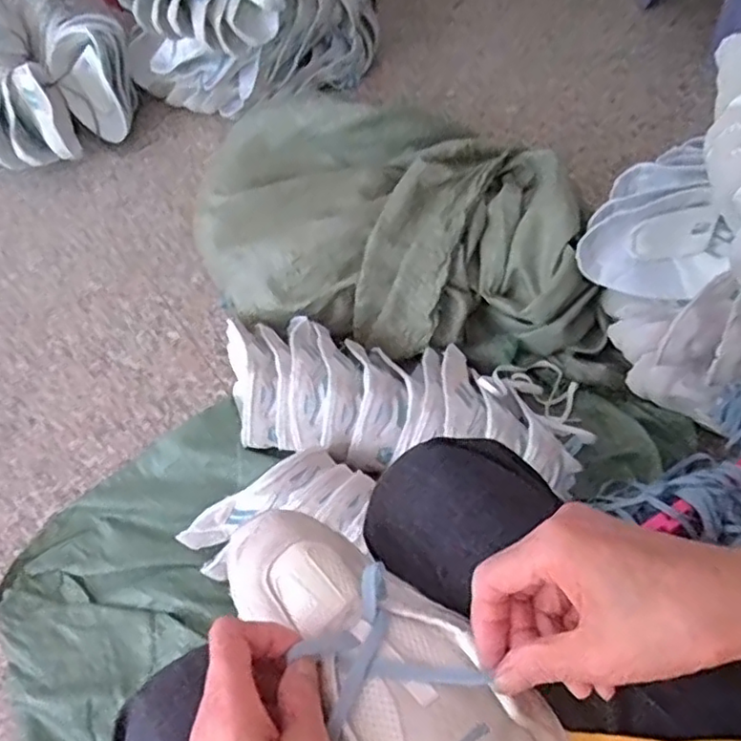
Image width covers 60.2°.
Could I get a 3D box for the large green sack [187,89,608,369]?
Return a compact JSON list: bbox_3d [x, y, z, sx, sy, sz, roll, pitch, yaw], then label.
[{"bbox_3d":[0.046,-0.215,0.977,0.621,0.204,0.331,11,59,11],"label":"large green sack"}]

